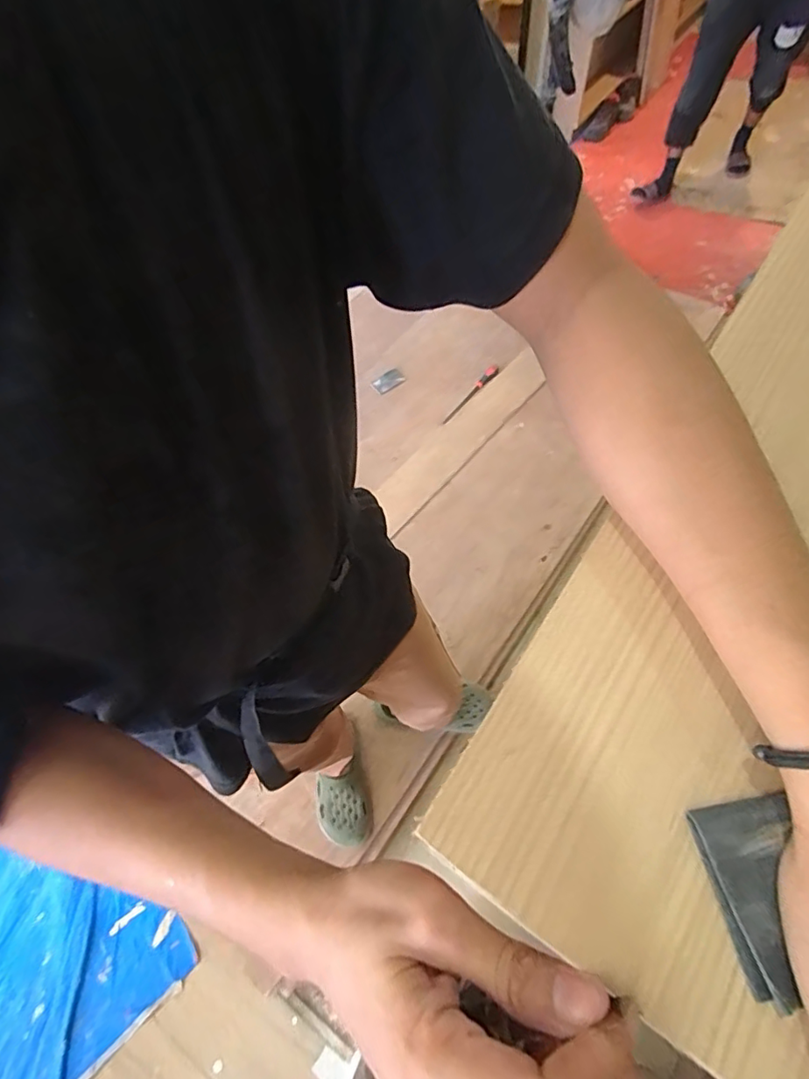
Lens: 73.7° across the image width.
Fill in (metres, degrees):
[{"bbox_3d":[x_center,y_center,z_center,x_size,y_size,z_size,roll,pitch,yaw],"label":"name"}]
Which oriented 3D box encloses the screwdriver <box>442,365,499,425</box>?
[{"bbox_3d":[0.214,-0.470,1.759,0.256,0.026,0.035,-47,68,0],"label":"screwdriver"}]

